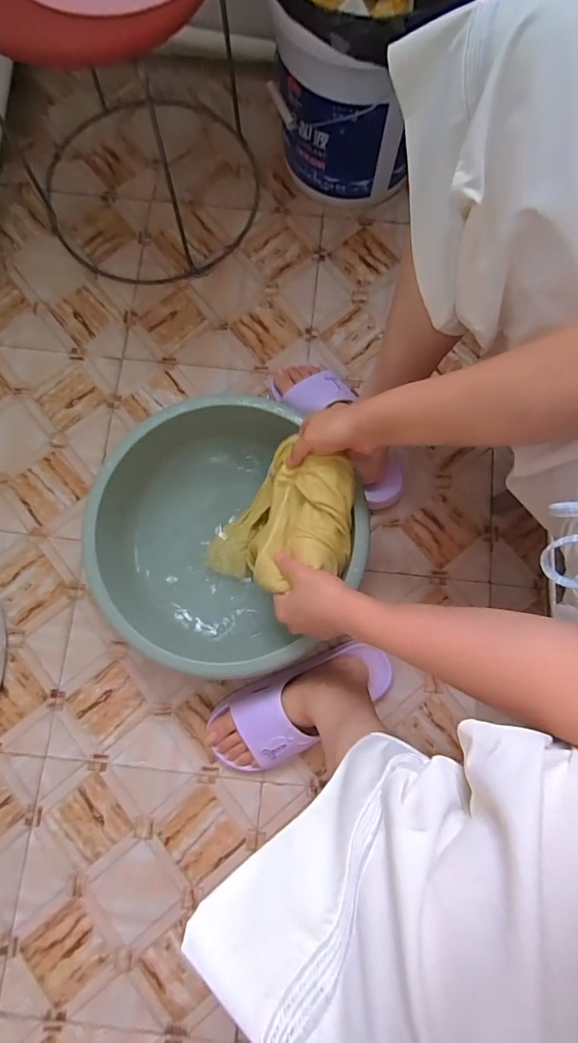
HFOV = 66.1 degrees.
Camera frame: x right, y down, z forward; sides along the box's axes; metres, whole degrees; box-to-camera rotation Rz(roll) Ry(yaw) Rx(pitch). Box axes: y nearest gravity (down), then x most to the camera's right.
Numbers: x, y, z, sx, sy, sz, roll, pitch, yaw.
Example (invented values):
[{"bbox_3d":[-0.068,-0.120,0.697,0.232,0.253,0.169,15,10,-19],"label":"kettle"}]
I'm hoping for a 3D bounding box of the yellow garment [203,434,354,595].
[{"bbox_3d":[-0.002,0.006,0.559,0.158,0.143,0.171,0,79,-1],"label":"yellow garment"}]

